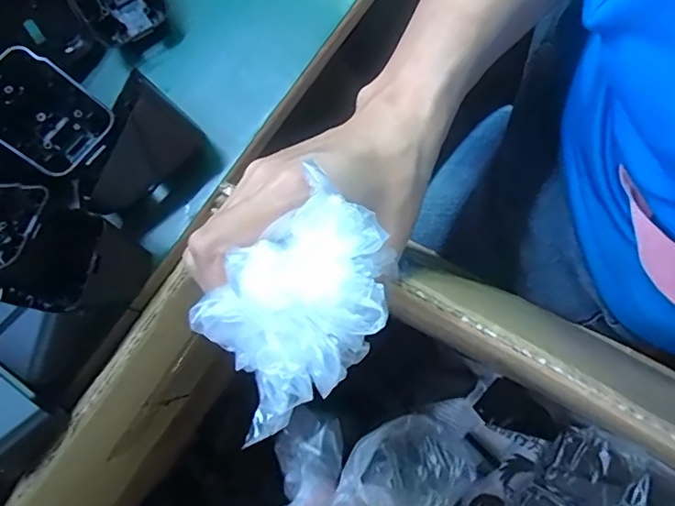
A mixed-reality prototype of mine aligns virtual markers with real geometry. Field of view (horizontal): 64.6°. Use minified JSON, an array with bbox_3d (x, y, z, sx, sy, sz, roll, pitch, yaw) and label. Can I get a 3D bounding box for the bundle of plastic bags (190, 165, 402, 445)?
[{"bbox_3d":[-0.016,0.023,0.205,0.077,0.044,0.056,-40,78,-11],"label":"bundle of plastic bags"}]

